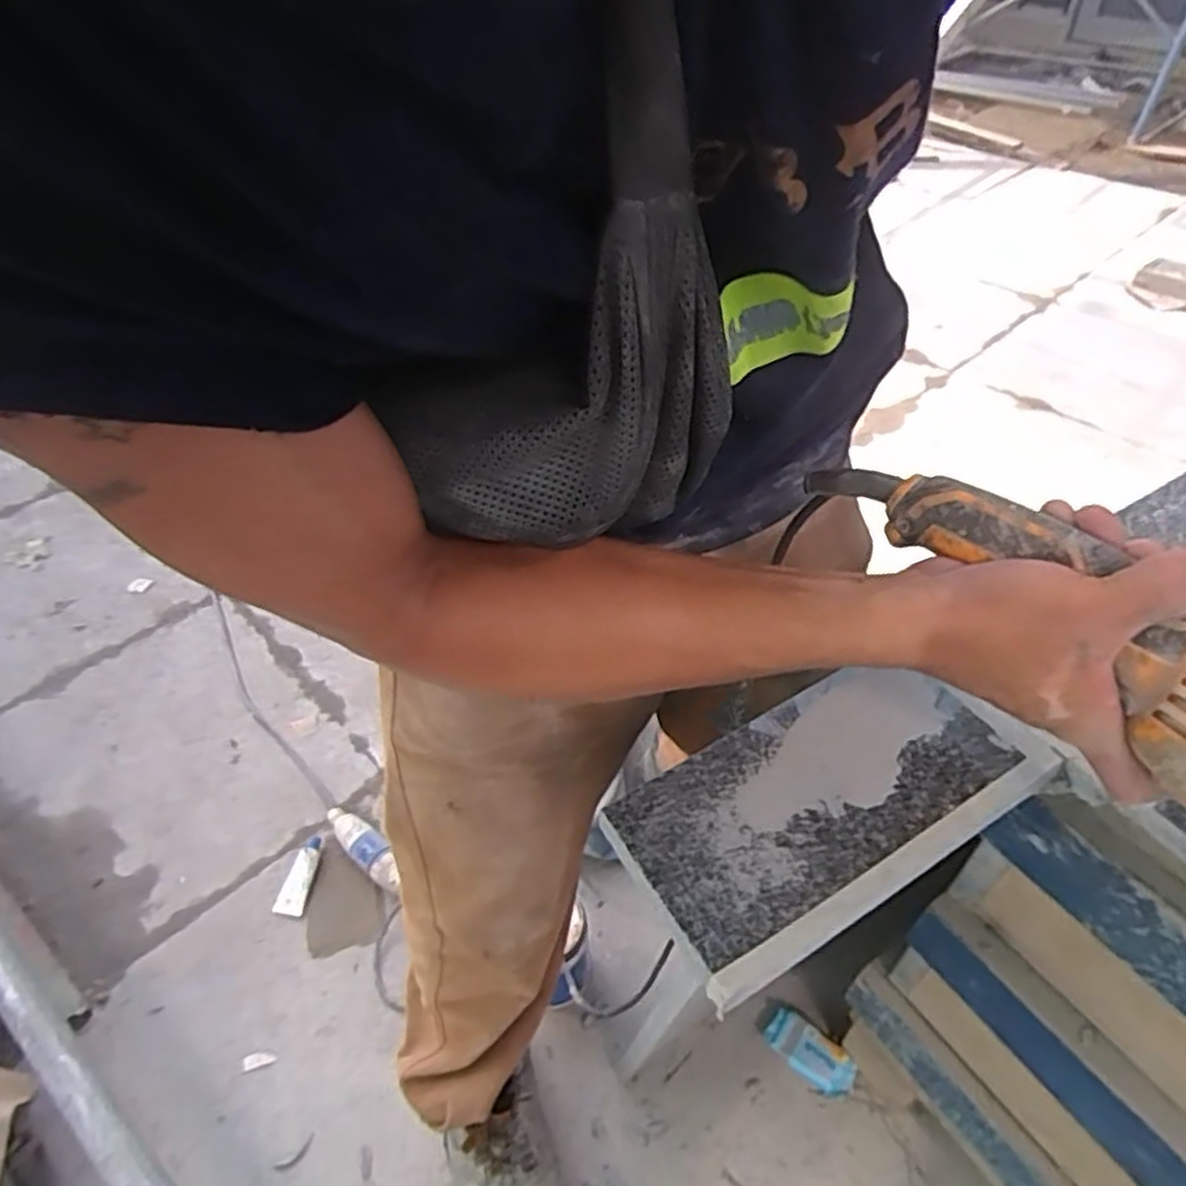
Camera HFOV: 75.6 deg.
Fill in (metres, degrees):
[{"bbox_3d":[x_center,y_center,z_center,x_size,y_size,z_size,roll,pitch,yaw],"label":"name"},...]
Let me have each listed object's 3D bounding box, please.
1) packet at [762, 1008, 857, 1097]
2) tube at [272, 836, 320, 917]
[{"bbox_3d":[0.265,0.563,0.938,0.109,0.026,0.054,33,57,28],"label":"packet"},{"bbox_3d":[-0.431,0.418,1.129,0.040,0.015,0.113,4,46,6],"label":"tube"}]

